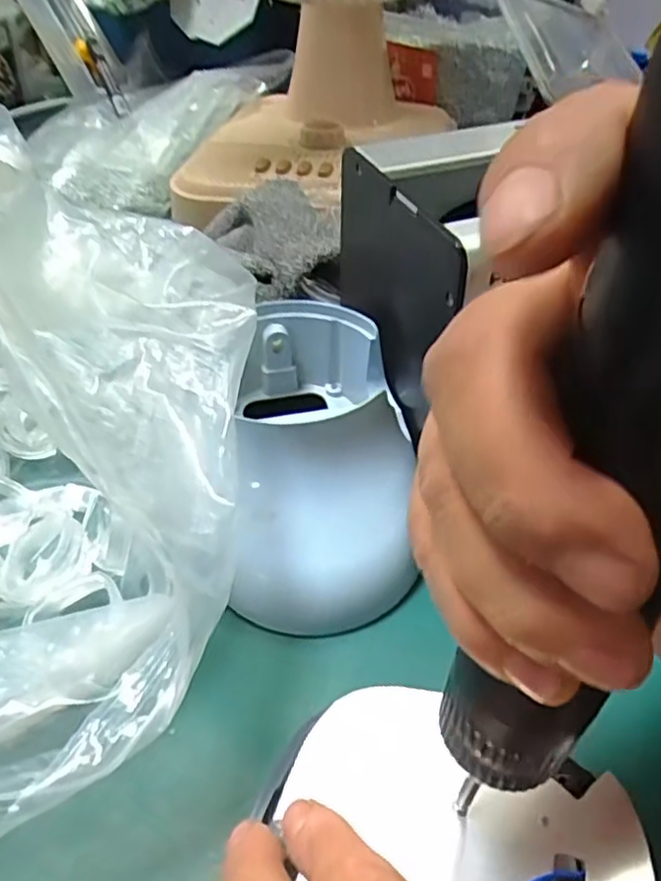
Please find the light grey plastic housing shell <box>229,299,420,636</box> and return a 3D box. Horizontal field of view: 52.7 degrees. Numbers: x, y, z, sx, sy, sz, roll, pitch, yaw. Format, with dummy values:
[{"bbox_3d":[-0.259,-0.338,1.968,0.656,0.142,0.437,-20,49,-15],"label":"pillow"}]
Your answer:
[{"bbox_3d":[-0.008,0.002,0.329,0.095,0.068,0.163,-3,44,-2],"label":"light grey plastic housing shell"}]

